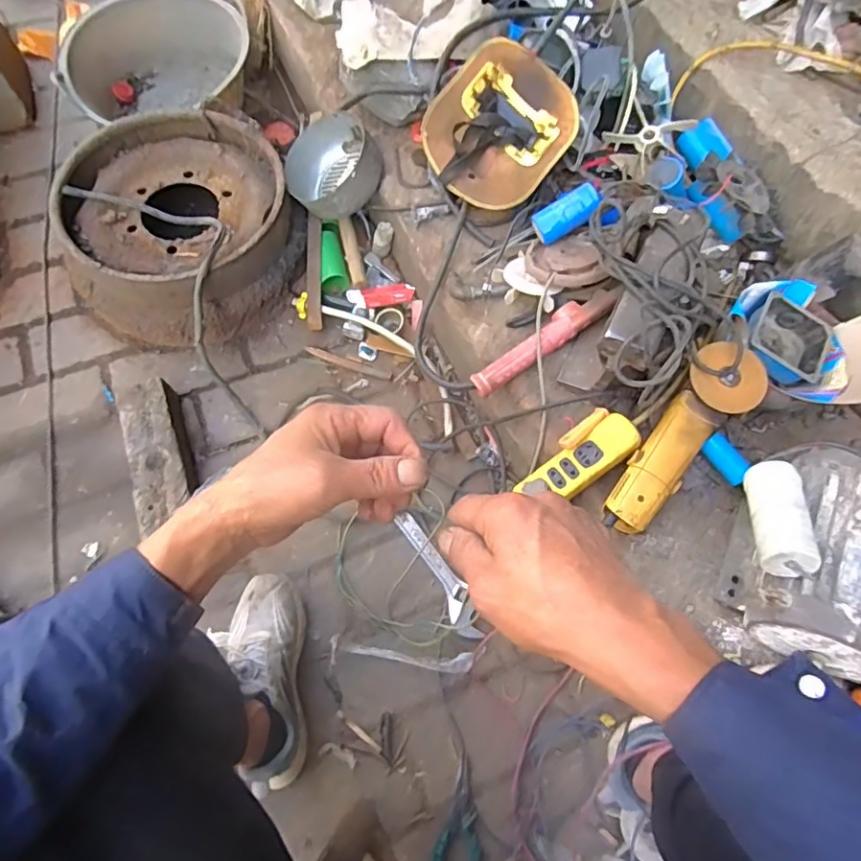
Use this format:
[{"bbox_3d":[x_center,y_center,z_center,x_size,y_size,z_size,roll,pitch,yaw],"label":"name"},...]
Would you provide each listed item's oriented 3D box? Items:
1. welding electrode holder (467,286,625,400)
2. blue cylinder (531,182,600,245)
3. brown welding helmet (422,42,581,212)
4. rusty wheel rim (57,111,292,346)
[{"bbox_3d":[0.173,-0.139,0.844,0.251,0.030,0.045,-35,71,1],"label":"welding electrode holder"},{"bbox_3d":[0.208,-0.333,0.852,0.102,0.035,0.037,-32,68,18],"label":"blue cylinder"},{"bbox_3d":[0.110,-0.484,0.890,0.245,0.048,0.215,-43,105,-2],"label":"brown welding helmet"},{"bbox_3d":[-0.466,-0.370,1.038,0.407,0.154,0.434,1,66,-2],"label":"rusty wheel rim"}]

